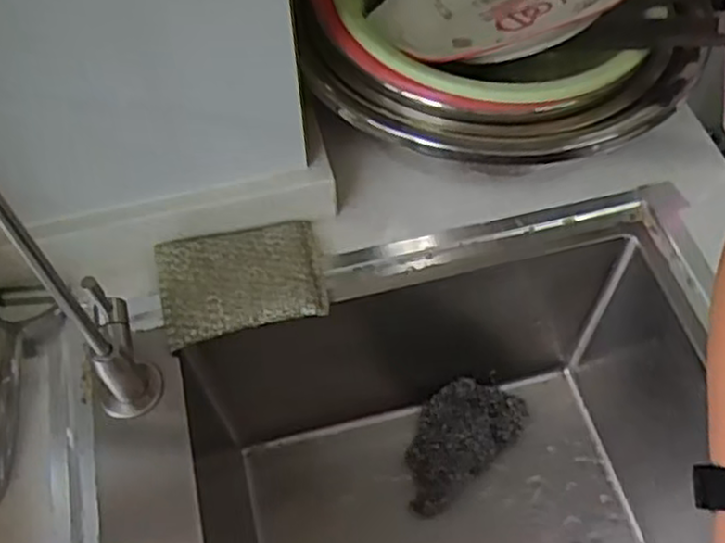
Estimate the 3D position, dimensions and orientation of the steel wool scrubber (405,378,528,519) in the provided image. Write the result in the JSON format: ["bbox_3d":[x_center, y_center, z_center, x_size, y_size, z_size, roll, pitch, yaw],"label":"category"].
[{"bbox_3d":[0.087,0.151,0.684,0.145,0.035,0.080,-37,63,-21],"label":"steel wool scrubber"}]

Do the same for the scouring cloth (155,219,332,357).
[{"bbox_3d":[-0.088,0.005,0.538,0.115,0.018,0.080,-13,57,-8],"label":"scouring cloth"}]

